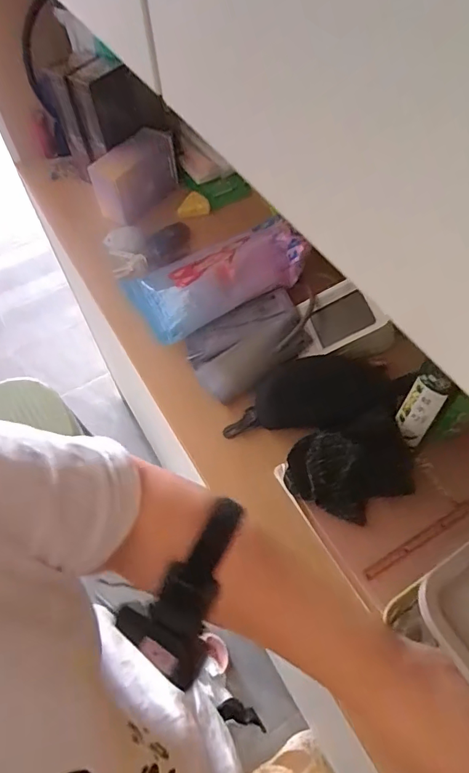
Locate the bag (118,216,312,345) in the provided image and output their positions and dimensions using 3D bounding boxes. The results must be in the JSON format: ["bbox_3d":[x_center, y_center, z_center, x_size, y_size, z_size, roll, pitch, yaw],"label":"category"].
[{"bbox_3d":[-0.032,-0.162,0.662,0.226,0.080,0.156,-24,60,-13],"label":"bag"}]

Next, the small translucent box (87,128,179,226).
[{"bbox_3d":[-0.163,-0.338,0.783,0.067,0.110,0.155,38,66,23],"label":"small translucent box"}]

